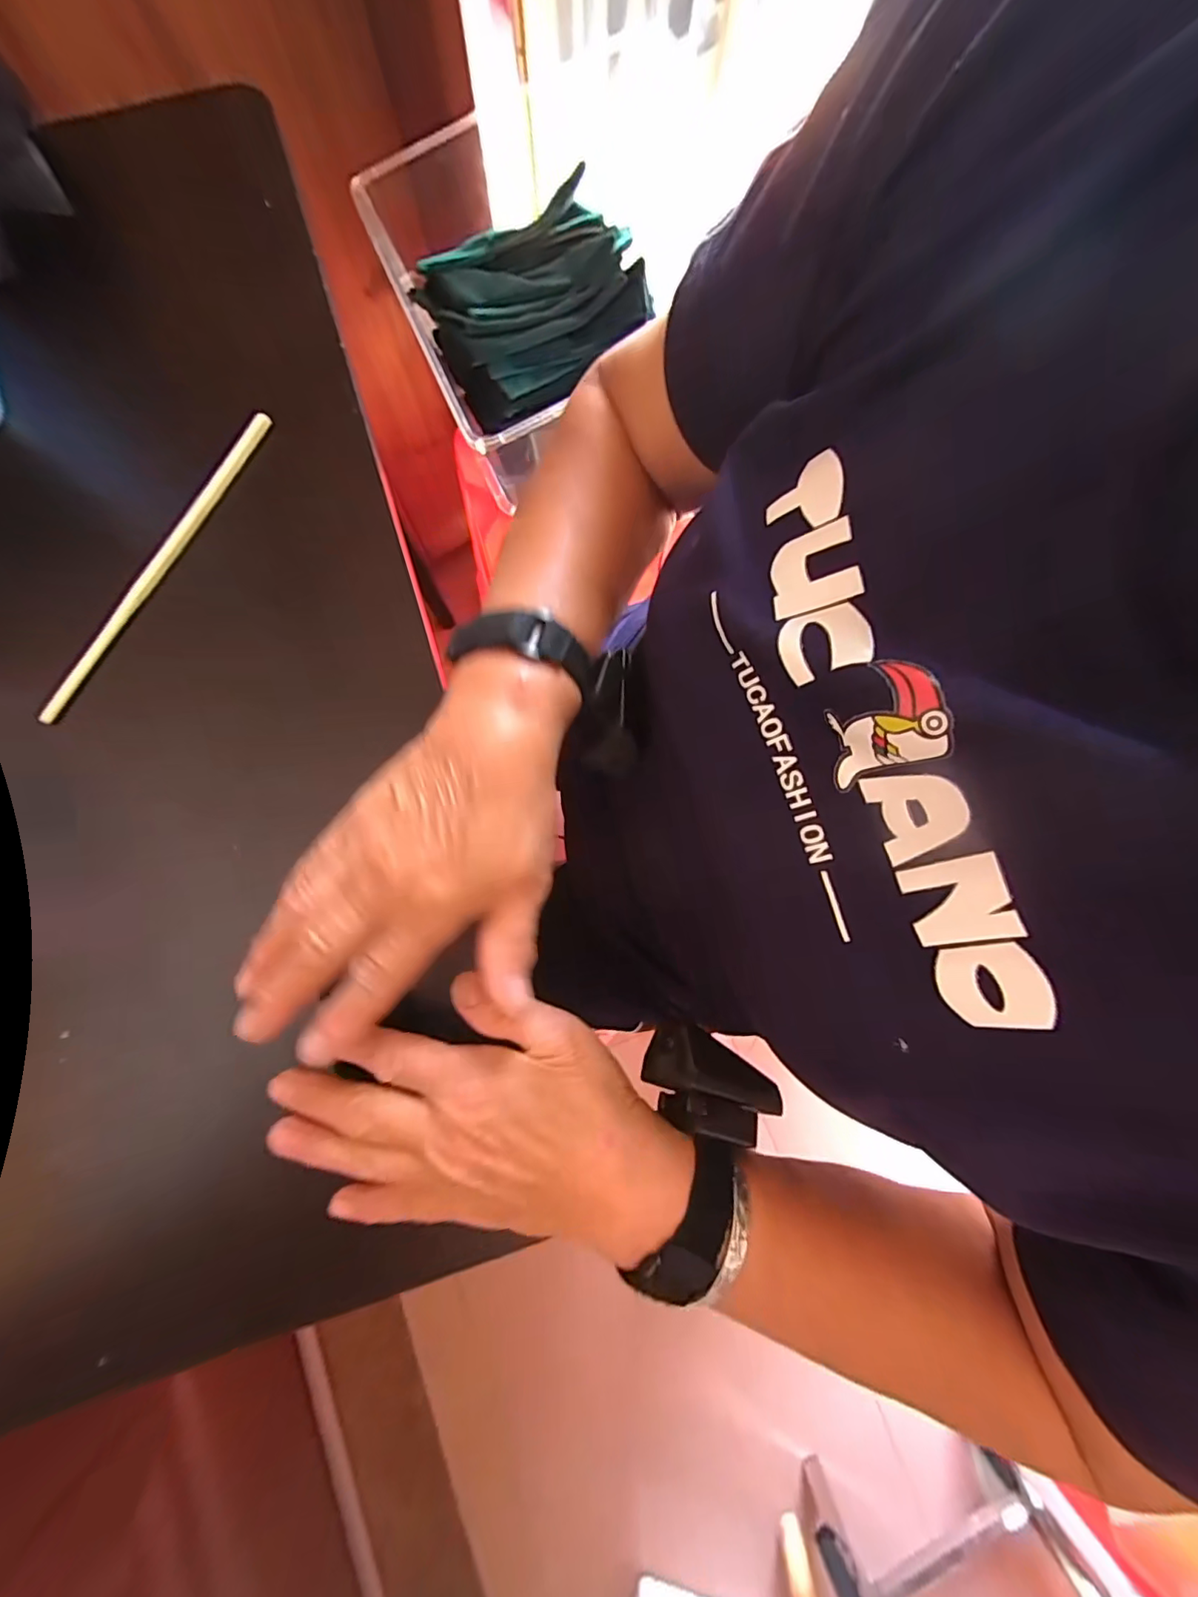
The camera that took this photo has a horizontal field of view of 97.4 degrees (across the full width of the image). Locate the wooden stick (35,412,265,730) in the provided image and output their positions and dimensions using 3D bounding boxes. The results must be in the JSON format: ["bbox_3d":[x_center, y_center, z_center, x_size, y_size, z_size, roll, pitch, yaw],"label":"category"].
[{"bbox_3d":[-0.262,-0.142,0.317,0.009,0.009,0.223,28,81,4],"label":"wooden stick"}]

